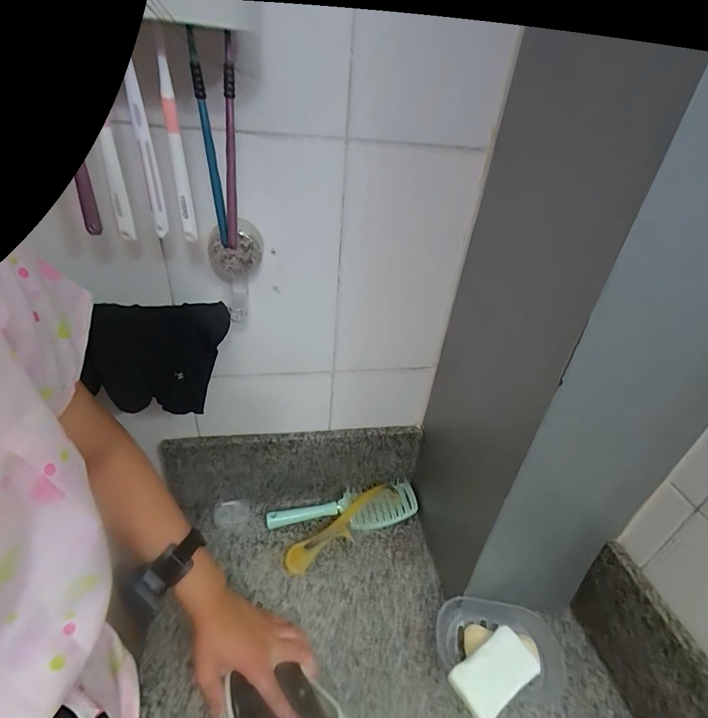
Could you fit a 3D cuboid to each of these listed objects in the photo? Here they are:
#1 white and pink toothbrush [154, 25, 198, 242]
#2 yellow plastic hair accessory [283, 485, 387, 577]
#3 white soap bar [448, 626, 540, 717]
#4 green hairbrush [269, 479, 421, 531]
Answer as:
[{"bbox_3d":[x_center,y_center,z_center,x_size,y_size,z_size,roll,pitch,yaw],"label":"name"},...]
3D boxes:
[{"bbox_3d":[-0.153,-0.182,0.337,0.012,0.154,0.012,-17,39,-31],"label":"white and pink toothbrush"},{"bbox_3d":[-0.022,0.278,0.645,0.211,0.027,0.043,-23,42,-37],"label":"yellow plastic hair accessory"},{"bbox_3d":[0.166,0.368,0.459,0.102,0.017,0.056,-15,38,-29],"label":"white soap bar"},{"bbox_3d":[-0.017,0.259,0.673,0.252,0.035,0.069,-1,33,-11],"label":"green hairbrush"}]

